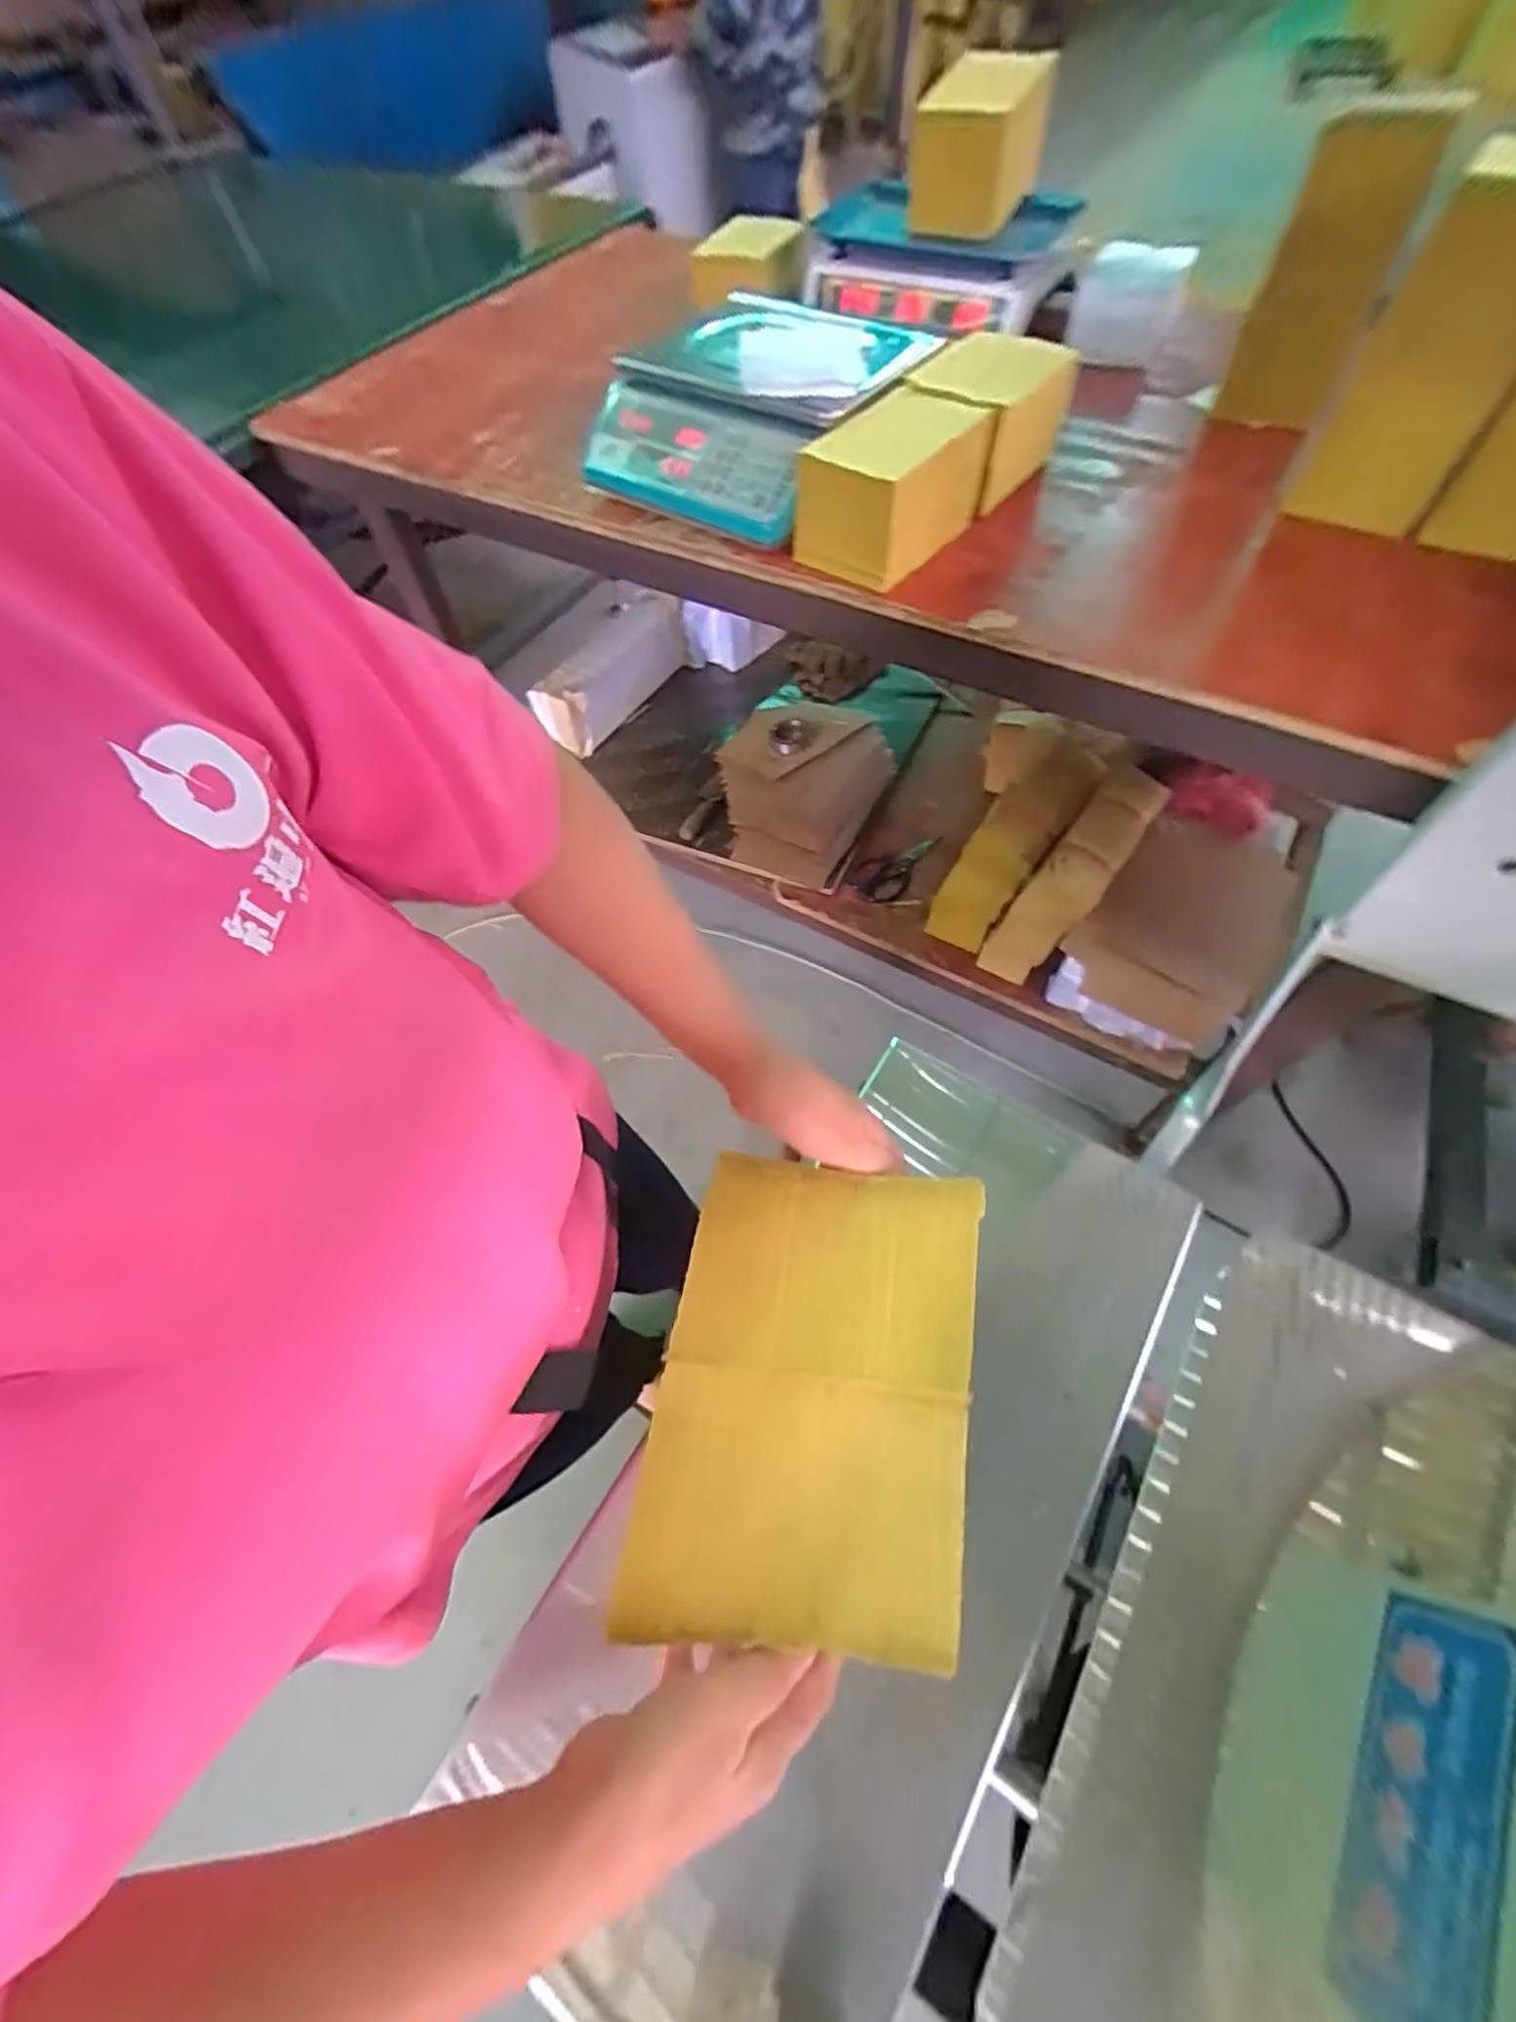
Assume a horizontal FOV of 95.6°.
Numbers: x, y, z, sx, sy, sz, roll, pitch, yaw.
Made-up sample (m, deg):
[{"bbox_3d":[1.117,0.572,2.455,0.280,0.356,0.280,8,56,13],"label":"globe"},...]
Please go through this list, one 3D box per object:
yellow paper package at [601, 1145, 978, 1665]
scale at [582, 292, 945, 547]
[{"bbox_3d":[0.030,0.193,0.362,0.156,0.008,0.224,9,63,9],"label":"yellow paper package"},{"bbox_3d":[0.001,-0.677,0.767,0.300,0.088,0.321,34,69,20],"label":"scale"}]

